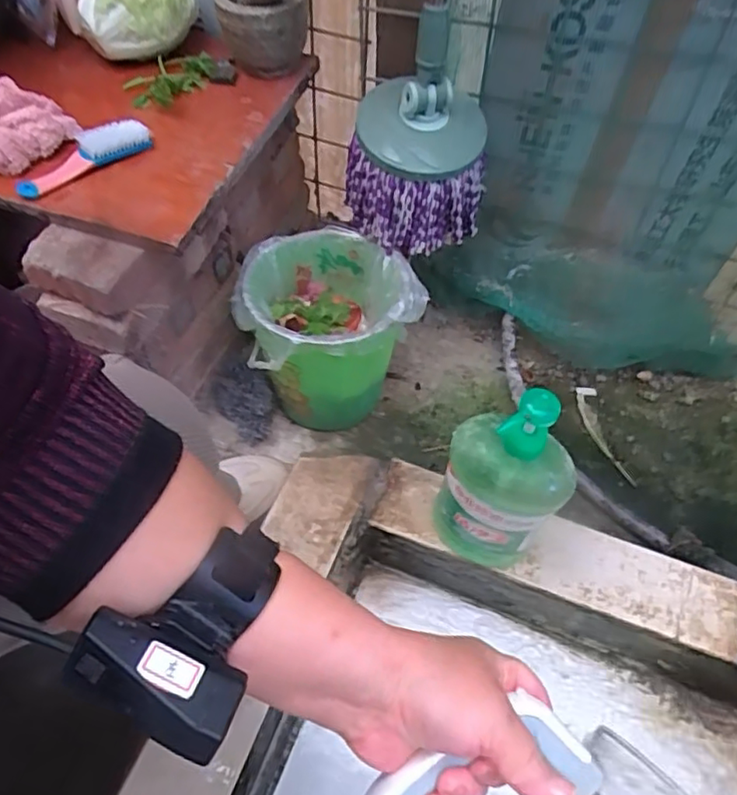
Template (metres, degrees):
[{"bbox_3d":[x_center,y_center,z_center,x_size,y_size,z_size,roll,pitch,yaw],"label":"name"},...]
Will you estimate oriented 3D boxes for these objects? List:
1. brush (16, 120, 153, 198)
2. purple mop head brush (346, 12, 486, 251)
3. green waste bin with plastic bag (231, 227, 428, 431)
[{"bbox_3d":[-0.319,-0.270,0.681,0.153,0.027,0.039,-35,63,-22],"label":"brush"},{"bbox_3d":[0.062,-0.334,0.769,0.175,0.226,0.180,4,56,2],"label":"purple mop head brush"},{"bbox_3d":[-0.057,-0.085,0.856,0.216,0.230,0.206,0,56,-1],"label":"green waste bin with plastic bag"}]

